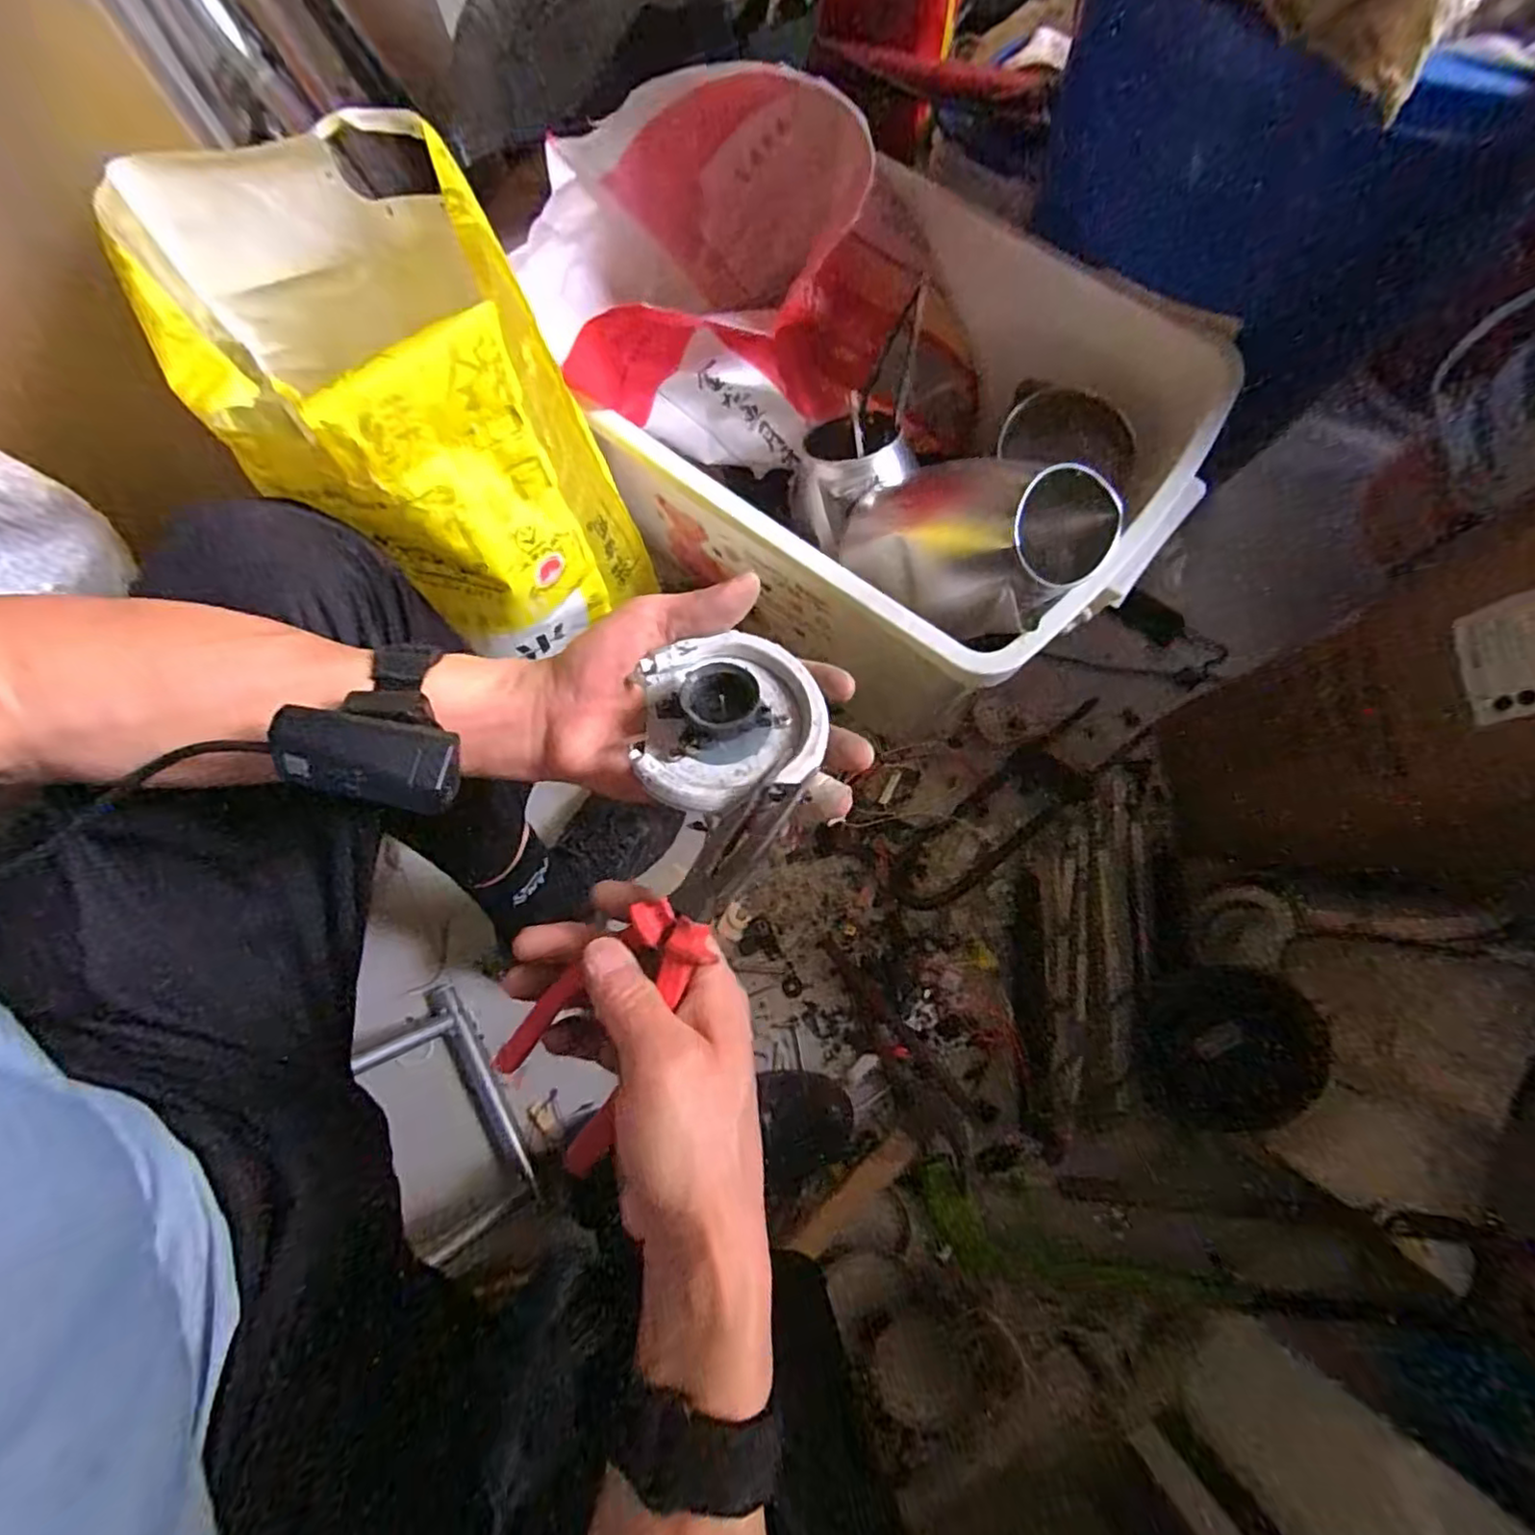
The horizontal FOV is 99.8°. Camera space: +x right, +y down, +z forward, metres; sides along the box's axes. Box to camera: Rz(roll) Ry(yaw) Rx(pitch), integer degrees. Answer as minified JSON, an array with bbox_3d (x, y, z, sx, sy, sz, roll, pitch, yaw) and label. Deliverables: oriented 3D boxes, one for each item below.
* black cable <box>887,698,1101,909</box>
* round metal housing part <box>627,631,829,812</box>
[{"bbox_3d":[0.273,0.044,0.726,0.325,0.015,0.087,-35,57,-10],"label":"black cable"},{"bbox_3d":[-0.019,-0.025,0.307,0.088,0.031,0.086,0,75,1],"label":"round metal housing part"}]

